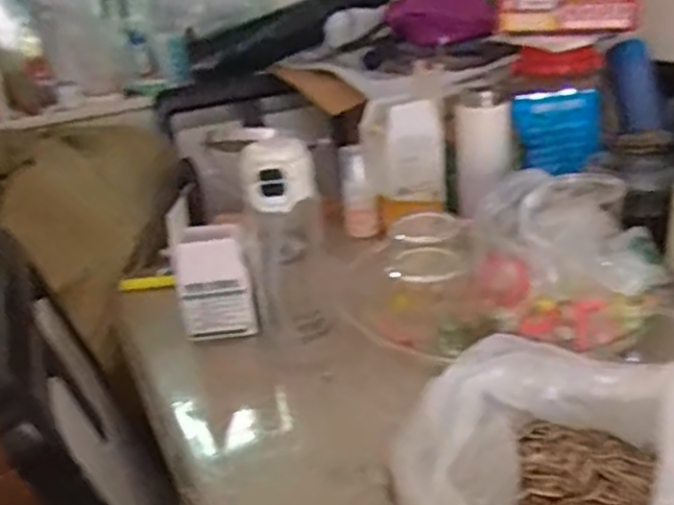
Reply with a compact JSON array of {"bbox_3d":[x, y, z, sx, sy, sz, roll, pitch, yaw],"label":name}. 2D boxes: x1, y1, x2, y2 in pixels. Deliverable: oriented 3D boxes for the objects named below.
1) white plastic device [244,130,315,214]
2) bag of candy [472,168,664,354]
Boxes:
[{"bbox_3d":[-0.054,-0.072,0.655,0.064,0.057,0.053,-7,23,-2],"label":"white plastic device"},{"bbox_3d":[0.211,0.003,0.666,0.173,0.156,0.098,10,28,33],"label":"bag of candy"}]

